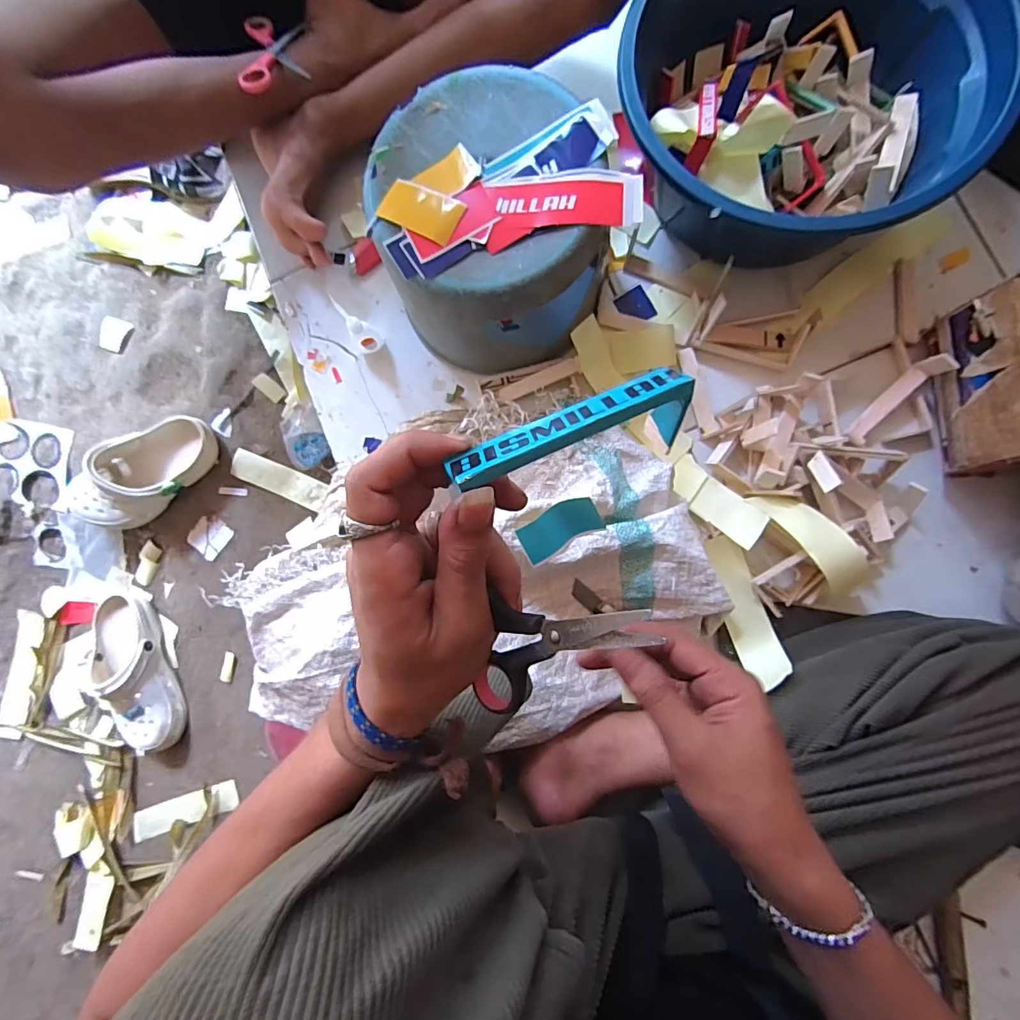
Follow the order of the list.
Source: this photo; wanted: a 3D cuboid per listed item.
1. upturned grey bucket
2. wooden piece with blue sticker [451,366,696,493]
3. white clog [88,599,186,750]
[{"bbox_3d":[-0.022,-0.286,0.521,0.211,0.155,0.230,-17,83,3],"label":"upturned grey bucket"},{"bbox_3d":[0.029,-0.032,0.211,0.117,0.037,0.026,-20,82,-21],"label":"wooden piece with blue sticker"},{"bbox_3d":[-0.588,0.251,0.744,0.107,0.070,0.244,-21,83,2],"label":"white clog"}]

